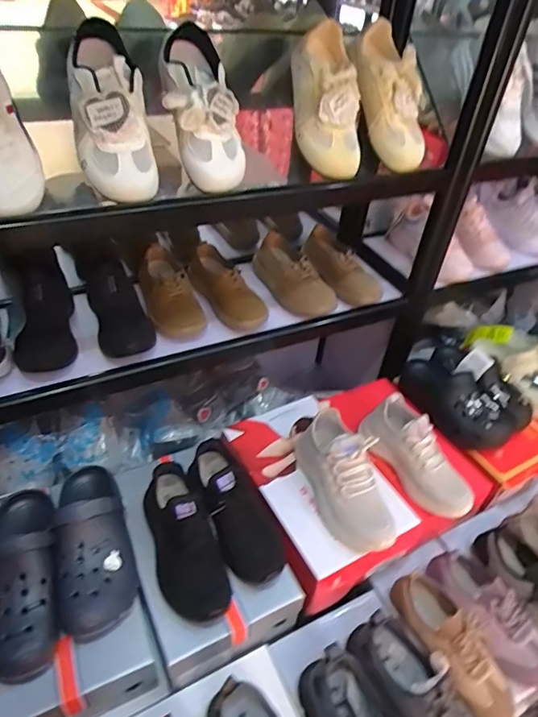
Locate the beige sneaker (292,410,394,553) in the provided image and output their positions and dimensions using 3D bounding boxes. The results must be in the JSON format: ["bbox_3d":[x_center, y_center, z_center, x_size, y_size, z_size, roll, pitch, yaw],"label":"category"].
[{"bbox_3d":[0.116,0.183,0.772,0.078,0.110,0.225,-9,41,-16],"label":"beige sneaker"}]

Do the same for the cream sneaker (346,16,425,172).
[{"bbox_3d":[0.195,-0.422,0.805,0.071,0.222,0.097,-25,13,-32],"label":"cream sneaker"}]

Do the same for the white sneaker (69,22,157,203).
[{"bbox_3d":[-0.207,-0.320,0.631,0.086,0.234,0.093,-12,3,-20],"label":"white sneaker"}]

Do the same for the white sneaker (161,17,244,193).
[{"bbox_3d":[-0.091,-0.342,0.673,0.103,0.211,0.078,-16,8,-24],"label":"white sneaker"}]

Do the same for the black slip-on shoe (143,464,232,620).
[{"bbox_3d":[-0.125,0.255,0.704,0.086,0.087,0.221,-17,59,-25],"label":"black slip-on shoe"}]

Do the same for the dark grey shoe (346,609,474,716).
[{"bbox_3d":[0.217,0.463,0.637,0.082,0.090,0.247,-19,44,-27],"label":"dark grey shoe"}]

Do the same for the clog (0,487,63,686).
[{"bbox_3d":[-0.345,0.282,0.668,0.106,0.085,0.255,-7,40,-15],"label":"clog"}]

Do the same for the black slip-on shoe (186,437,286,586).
[{"bbox_3d":[-0.058,0.228,0.746,0.087,0.085,0.222,-19,58,-27],"label":"black slip-on shoe"}]

